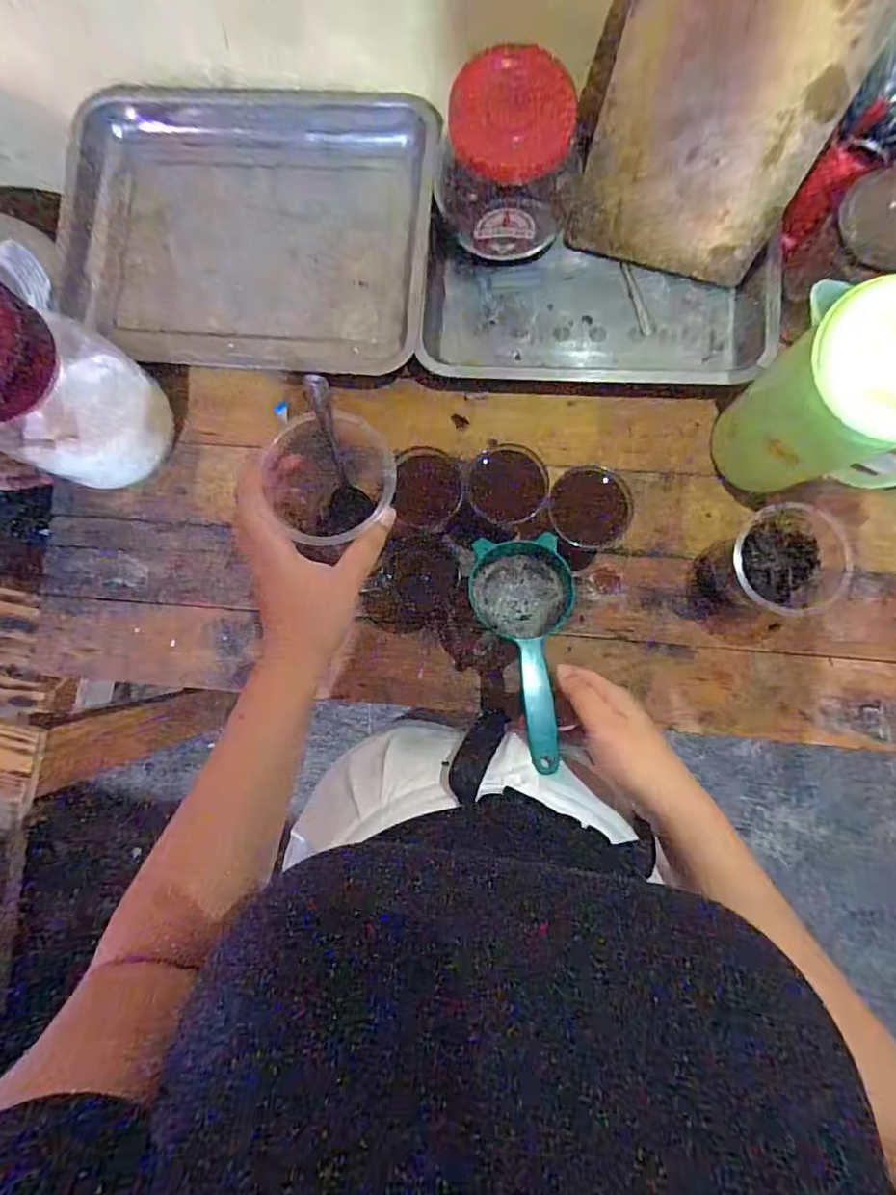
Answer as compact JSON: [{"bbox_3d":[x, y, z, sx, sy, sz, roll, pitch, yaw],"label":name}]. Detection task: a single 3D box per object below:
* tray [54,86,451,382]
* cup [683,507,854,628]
[{"bbox_3d":[-0.211,-0.389,0.578,0.390,0.044,0.306,3,87,3],"label":"tray"},{"bbox_3d":[0.276,-0.022,0.493,0.092,0.115,0.097,0,86,3],"label":"cup"}]

